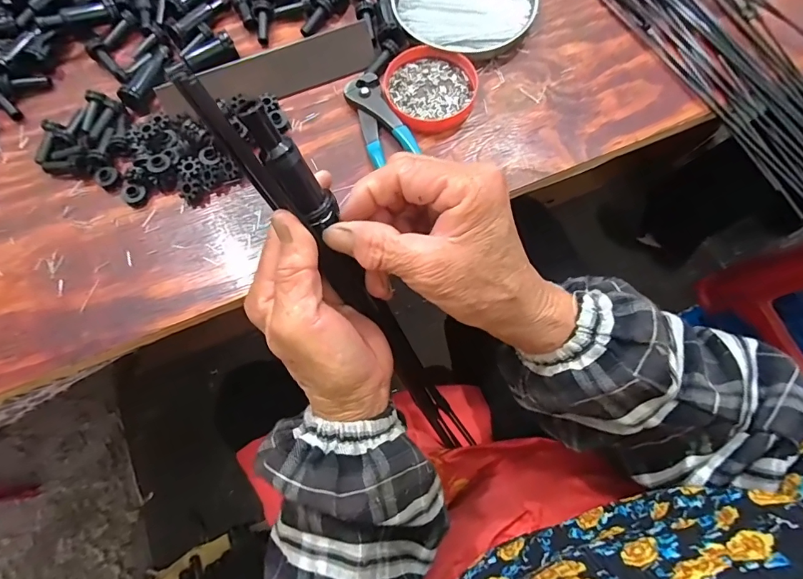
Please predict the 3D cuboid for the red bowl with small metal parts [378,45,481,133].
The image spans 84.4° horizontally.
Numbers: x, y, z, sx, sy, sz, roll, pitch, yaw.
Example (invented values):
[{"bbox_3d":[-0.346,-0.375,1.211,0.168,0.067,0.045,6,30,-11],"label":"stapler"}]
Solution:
[{"bbox_3d":[0.023,-0.176,0.390,0.080,0.011,0.081,0,72,1],"label":"red bowl with small metal parts"}]

